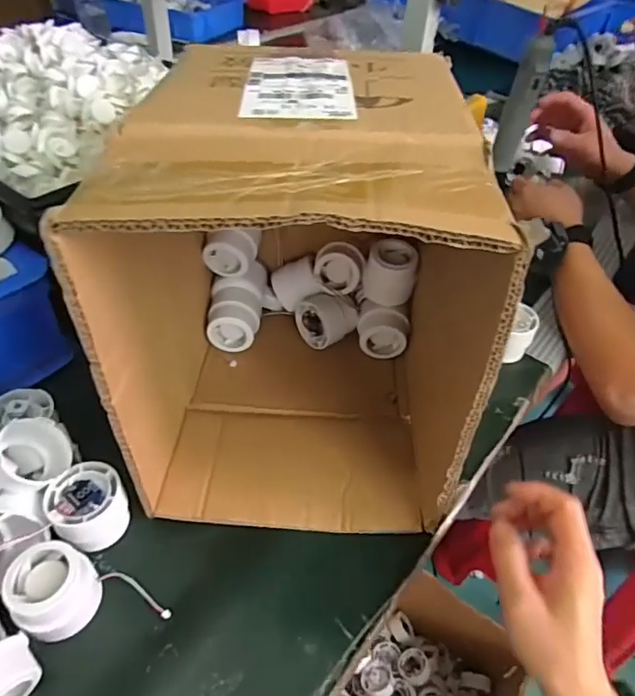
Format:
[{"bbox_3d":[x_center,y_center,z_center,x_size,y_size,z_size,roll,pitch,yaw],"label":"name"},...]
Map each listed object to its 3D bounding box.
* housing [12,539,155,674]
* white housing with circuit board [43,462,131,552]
[{"bbox_3d":[-0.183,0.168,0.355,0.053,0.040,0.059,-30,55,-31],"label":"housing"},{"bbox_3d":[-0.179,0.127,0.404,0.051,0.051,0.052,3,45,-3],"label":"white housing with circuit board"}]

